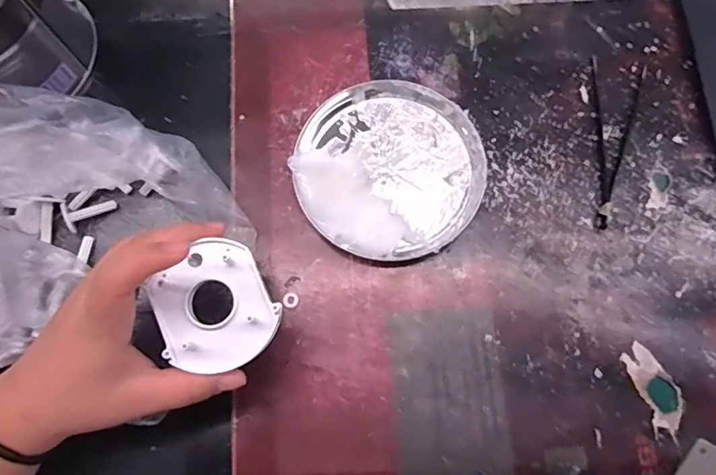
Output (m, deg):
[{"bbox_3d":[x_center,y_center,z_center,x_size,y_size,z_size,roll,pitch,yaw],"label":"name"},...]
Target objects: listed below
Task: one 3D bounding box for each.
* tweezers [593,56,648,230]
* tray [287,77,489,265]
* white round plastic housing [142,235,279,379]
[{"bbox_3d":[0.183,-0.068,0.351,0.038,0.004,0.131,11,74,3],"label":"tweezers"},{"bbox_3d":[0.021,-0.051,0.336,0.126,0.024,0.128,0,74,0],"label":"tray"},{"bbox_3d":[-0.078,0.038,0.264,0.060,0.011,0.064,0,72,0],"label":"white round plastic housing"}]

